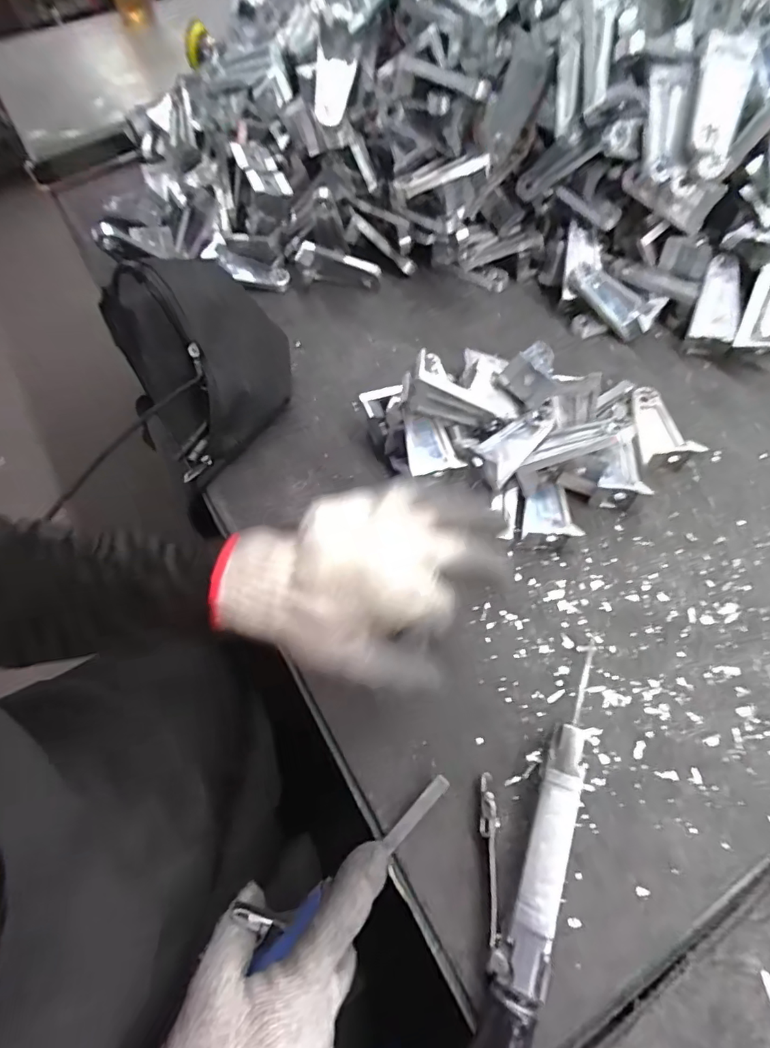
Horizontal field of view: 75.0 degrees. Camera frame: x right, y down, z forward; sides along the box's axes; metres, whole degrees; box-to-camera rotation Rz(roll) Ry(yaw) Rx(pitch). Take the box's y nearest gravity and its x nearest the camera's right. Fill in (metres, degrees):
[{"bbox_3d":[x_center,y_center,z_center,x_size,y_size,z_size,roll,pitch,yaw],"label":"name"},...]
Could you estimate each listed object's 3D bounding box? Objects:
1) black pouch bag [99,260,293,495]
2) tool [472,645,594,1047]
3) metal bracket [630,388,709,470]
[{"bbox_3d":[-0.189,-0.189,0.513,0.150,0.087,0.267,-28,64,-13],"label":"black pouch bag"},{"bbox_3d":[0.081,0.209,0.309,0.056,0.029,0.275,16,62,10],"label":"tool"},{"bbox_3d":[0.253,-0.092,0.465,0.043,0.028,0.088,-3,61,0],"label":"metal bracket"}]

